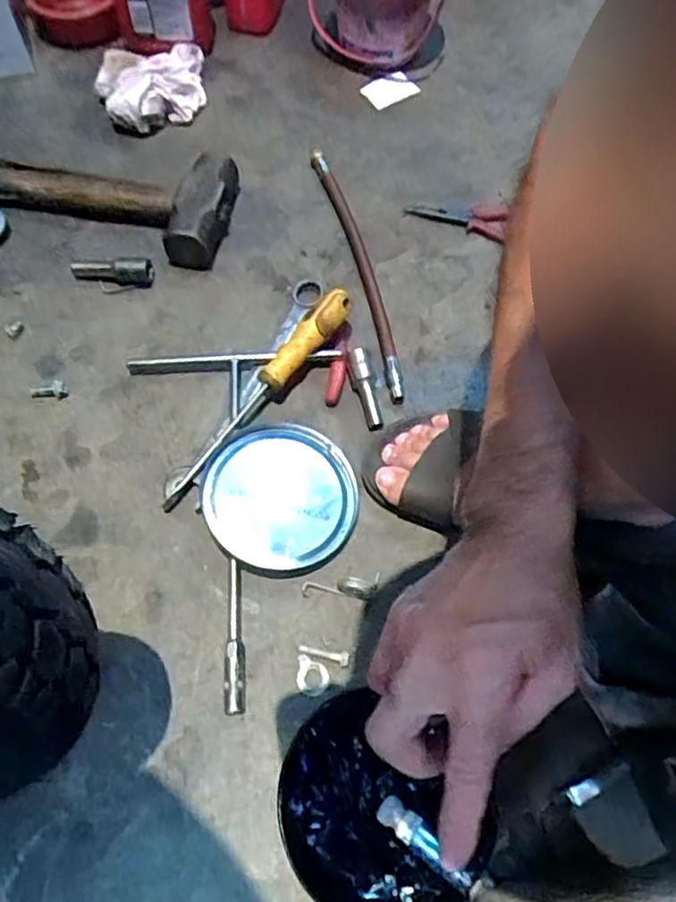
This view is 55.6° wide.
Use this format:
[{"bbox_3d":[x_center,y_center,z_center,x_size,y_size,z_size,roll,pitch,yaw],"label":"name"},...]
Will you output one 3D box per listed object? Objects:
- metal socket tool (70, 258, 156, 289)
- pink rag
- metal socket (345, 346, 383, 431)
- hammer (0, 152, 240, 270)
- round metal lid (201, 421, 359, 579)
[{"bbox_3d":[-0.223,-0.175,0.629,0.079,0.018,0.023,2,64,0],"label":"metal socket tool"},{"bbox_3d":[-0.214,-0.433,0.738,0.123,0.040,0.145,-15,65,-8],"label":"pink rag"},{"bbox_3d":[0.025,-0.055,0.579,0.021,0.020,0.080,-14,77,-7],"label":"metal socket"},{"bbox_3d":[-0.228,-0.280,0.667,0.253,0.042,0.133,18,65,8],"label":"hammer"},{"bbox_3d":[-0.046,0.040,0.531,0.121,0.019,0.122,0,64,-1],"label":"round metal lid"}]

